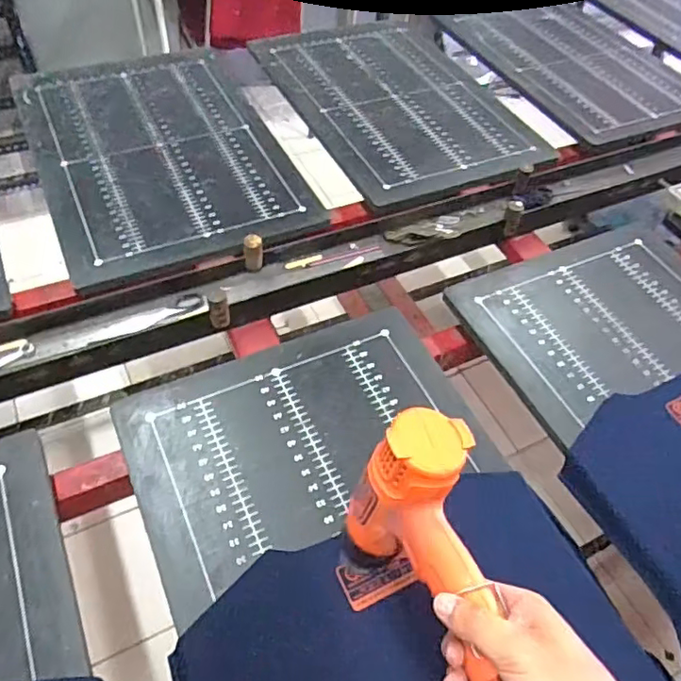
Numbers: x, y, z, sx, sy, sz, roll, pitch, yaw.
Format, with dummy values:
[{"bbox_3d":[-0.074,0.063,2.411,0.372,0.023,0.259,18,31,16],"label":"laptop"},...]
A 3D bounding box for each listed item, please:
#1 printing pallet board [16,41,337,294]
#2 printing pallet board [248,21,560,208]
[{"bbox_3d":[-0.321,-0.355,1.023,0.395,0.014,0.614,-18,55,-20],"label":"printing pallet board"},{"bbox_3d":[0.112,-0.503,1.179,0.425,0.013,0.609,-19,55,-20],"label":"printing pallet board"}]

